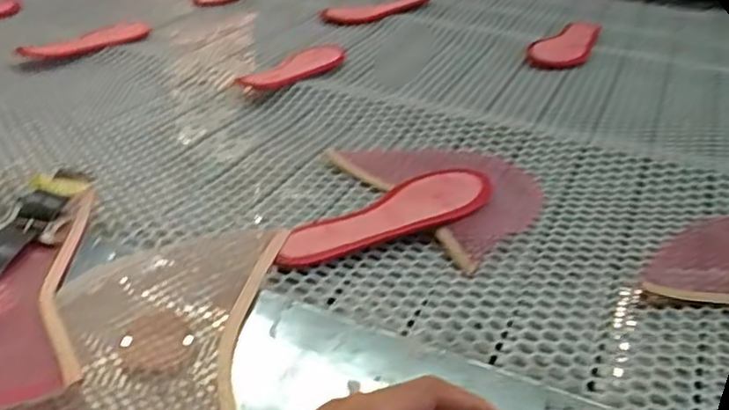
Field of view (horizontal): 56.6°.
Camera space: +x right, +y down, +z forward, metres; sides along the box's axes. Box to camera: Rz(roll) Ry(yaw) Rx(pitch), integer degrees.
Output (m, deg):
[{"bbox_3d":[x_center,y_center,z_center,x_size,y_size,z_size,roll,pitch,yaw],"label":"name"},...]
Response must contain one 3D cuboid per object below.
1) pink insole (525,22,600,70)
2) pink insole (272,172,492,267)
[{"bbox_3d":[0.326,-0.256,1.063,0.073,0.020,0.222,20,35,27],"label":"pink insole"},{"bbox_3d":[0.021,0.013,0.609,0.224,0.020,0.078,-22,39,-34],"label":"pink insole"}]

